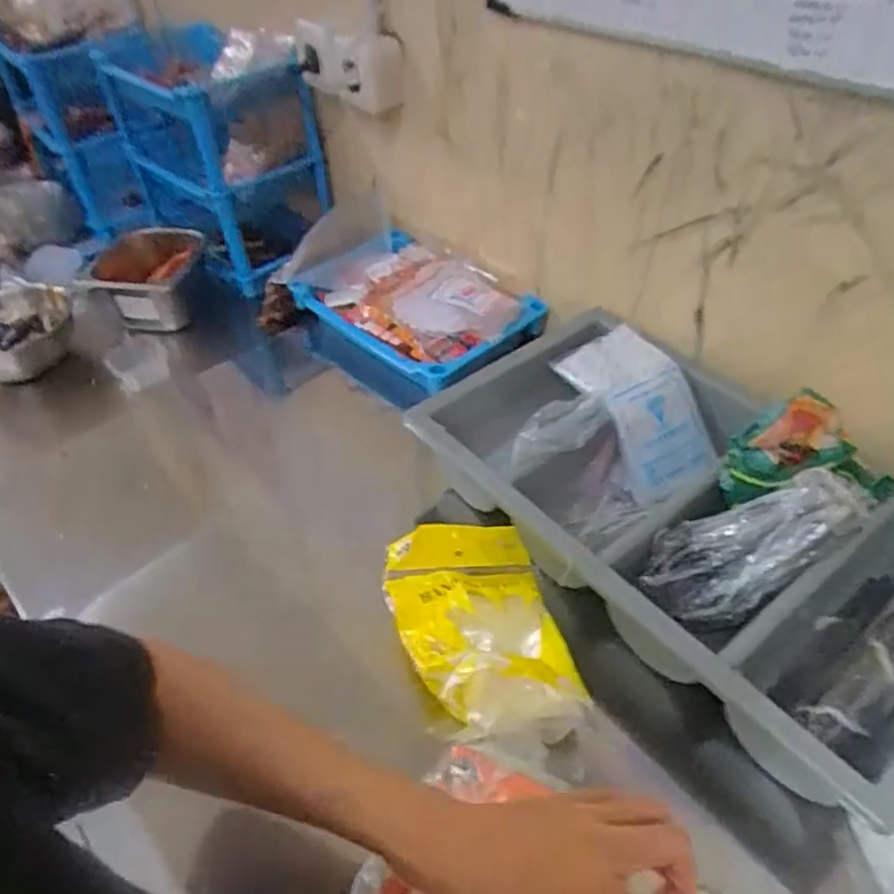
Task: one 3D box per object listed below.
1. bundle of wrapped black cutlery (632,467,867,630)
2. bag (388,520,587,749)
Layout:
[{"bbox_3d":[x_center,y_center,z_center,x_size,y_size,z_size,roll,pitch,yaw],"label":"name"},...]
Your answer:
[{"bbox_3d":[0.257,0.081,0.584,0.194,0.049,0.082,-28,46,5],"label":"bundle of wrapped black cutlery"},{"bbox_3d":[0.026,0.145,0.591,0.138,0.070,0.203,-12,45,-8],"label":"bag"}]

